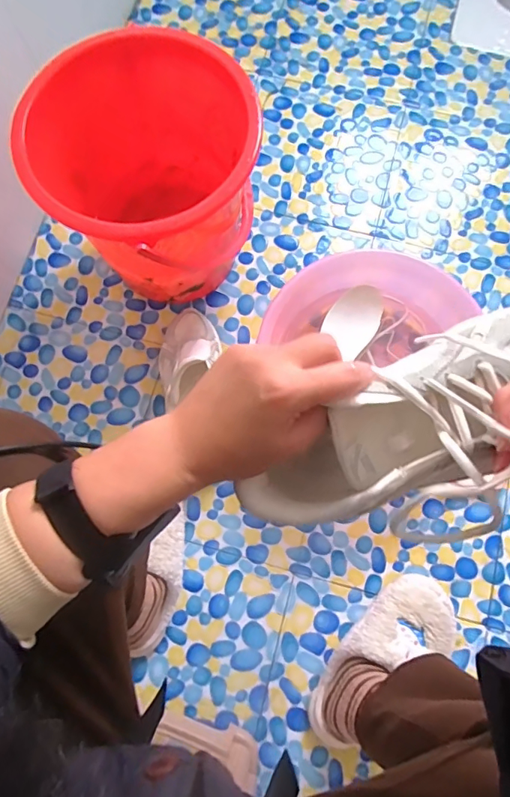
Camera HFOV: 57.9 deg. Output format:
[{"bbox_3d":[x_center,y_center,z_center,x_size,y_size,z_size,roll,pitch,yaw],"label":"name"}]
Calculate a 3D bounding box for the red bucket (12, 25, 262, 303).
[{"bbox_3d":[-0.132,-0.311,0.694,0.302,0.277,0.276,0,78,0],"label":"red bucket"}]

